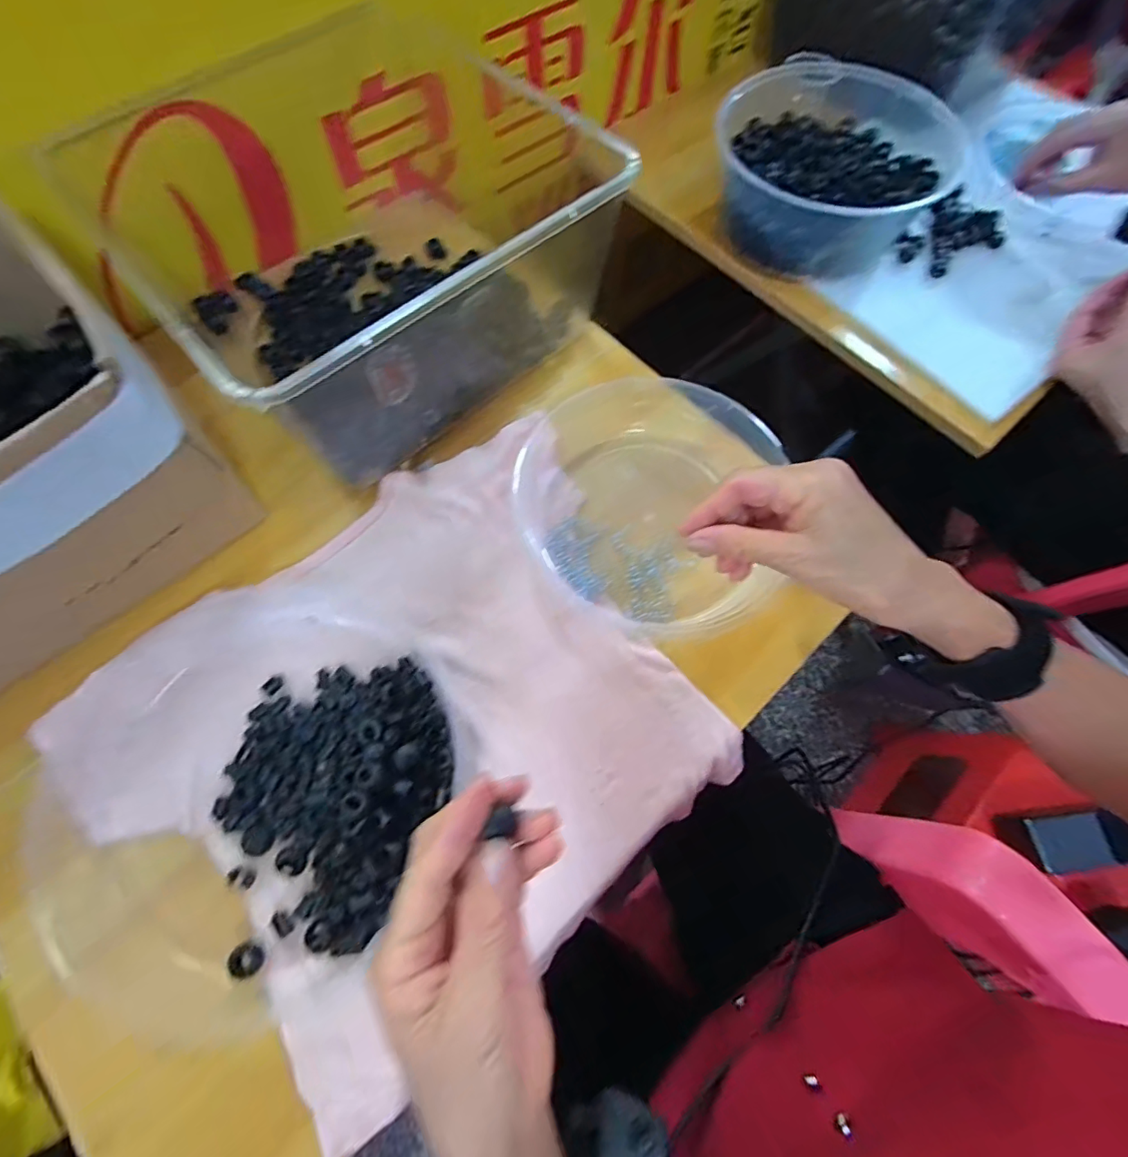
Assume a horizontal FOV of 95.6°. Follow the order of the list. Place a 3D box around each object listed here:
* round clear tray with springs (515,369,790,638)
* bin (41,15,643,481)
[{"bbox_3d":[0.061,-0.069,0.387,0.189,0.034,0.216,7,69,1],"label":"round clear tray with springs"},{"bbox_3d":[-0.136,-0.285,0.421,0.365,0.119,0.310,-38,74,-15],"label":"bin"}]

